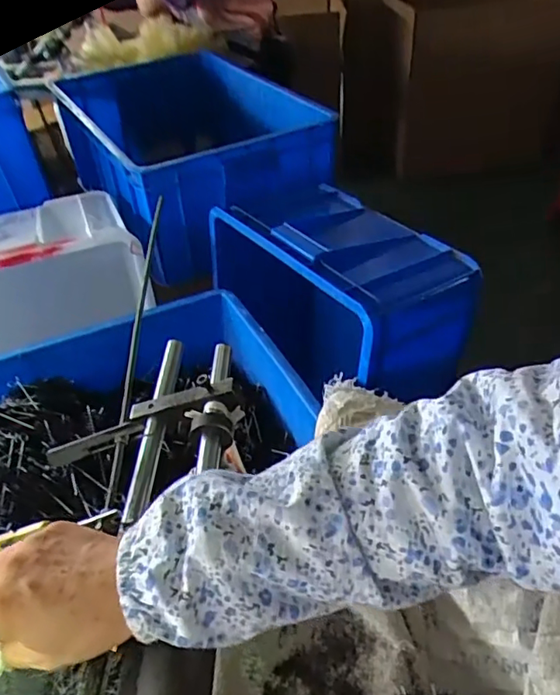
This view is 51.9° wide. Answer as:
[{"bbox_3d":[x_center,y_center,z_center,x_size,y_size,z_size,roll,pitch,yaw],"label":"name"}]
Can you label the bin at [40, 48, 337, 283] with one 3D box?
[{"bbox_3d":[-0.183,-0.390,1.142,0.355,0.233,0.547,-25,45,-24],"label":"bin"}]

